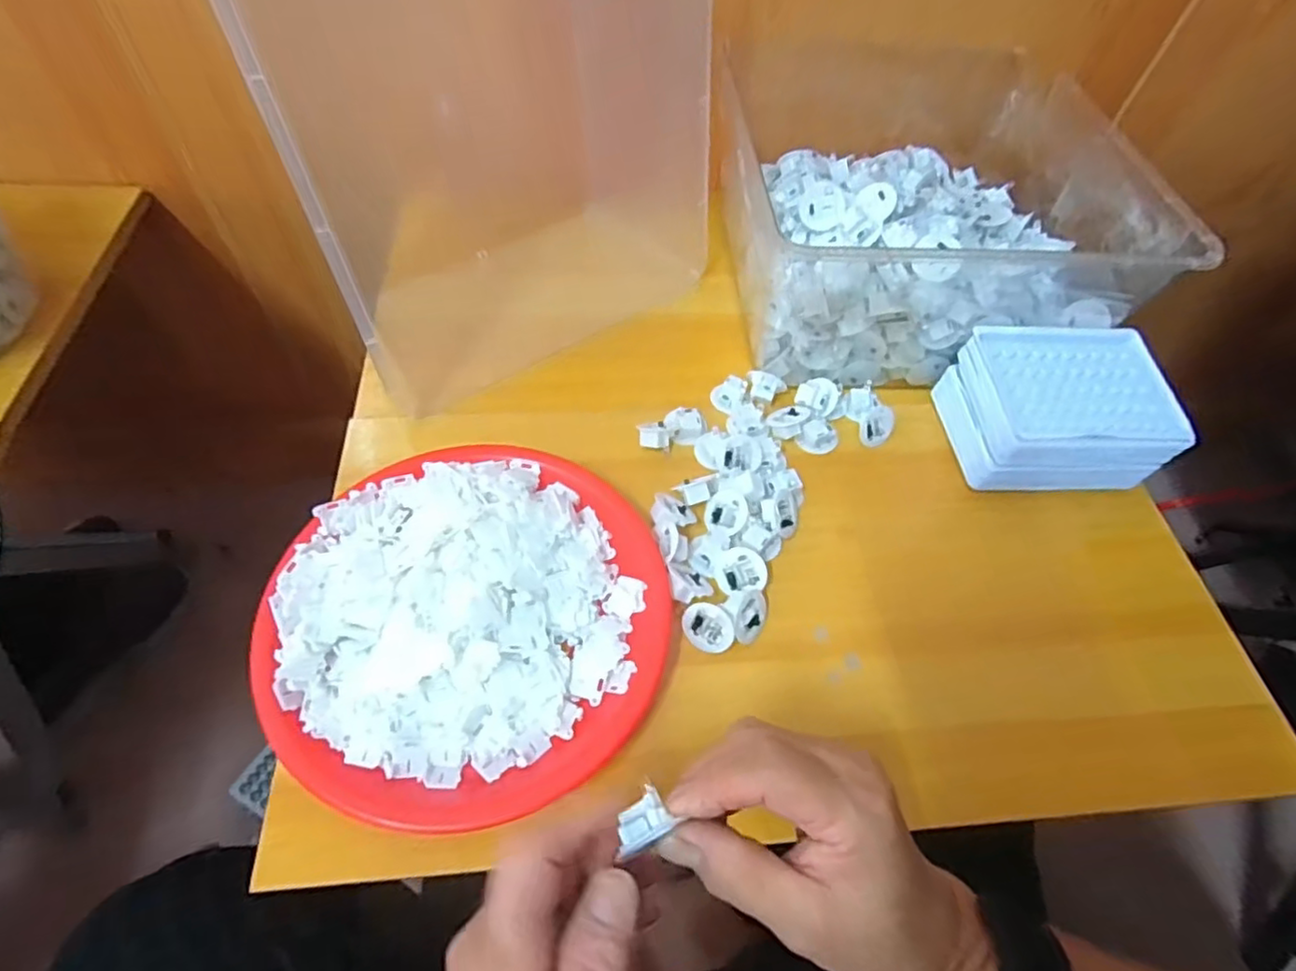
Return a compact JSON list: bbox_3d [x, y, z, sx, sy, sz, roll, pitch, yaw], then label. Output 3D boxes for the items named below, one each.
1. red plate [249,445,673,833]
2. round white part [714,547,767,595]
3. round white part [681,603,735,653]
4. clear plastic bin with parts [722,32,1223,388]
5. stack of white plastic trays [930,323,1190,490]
[{"bbox_3d":[-0.103,0.074,0.380,0.218,0.035,0.219,2,57,-3],"label":"red plate"},{"bbox_3d":[0.059,0.054,0.410,0.029,0.009,0.030,2,57,-3],"label":"round white part"},{"bbox_3d":[0.036,0.087,0.390,0.032,0.010,0.029,36,103,0],"label":"round white part"},{"bbox_3d":[0.212,-0.244,0.541,0.295,0.116,0.307,0,58,-5],"label":"clear plastic bin with parts"},{"bbox_3d":[0.298,-0.055,0.474,0.130,0.071,0.112,-2,58,-6],"label":"stack of white plastic trays"}]

